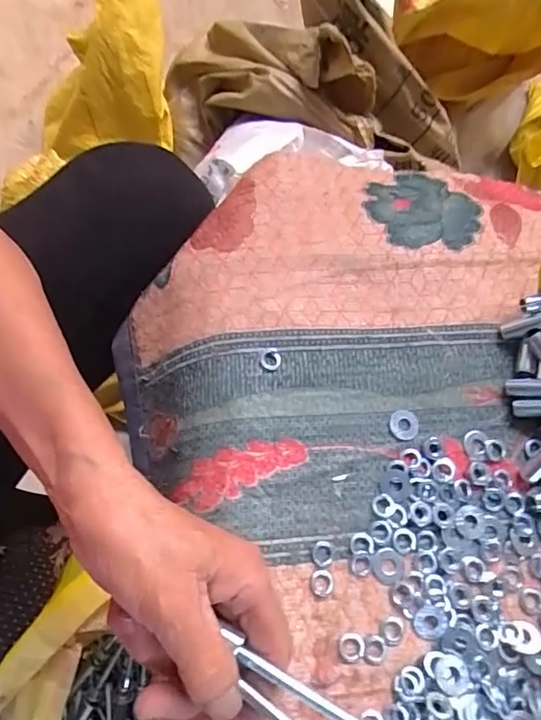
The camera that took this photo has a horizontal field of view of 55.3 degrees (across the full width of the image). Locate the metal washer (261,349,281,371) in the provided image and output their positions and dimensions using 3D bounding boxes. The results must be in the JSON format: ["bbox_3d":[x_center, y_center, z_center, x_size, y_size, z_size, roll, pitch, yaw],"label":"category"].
[{"bbox_3d":[0.000,0.000,0.321,0.013,0.004,0.012,1,69,-2],"label":"metal washer"}]

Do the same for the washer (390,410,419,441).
[{"bbox_3d":[0.084,0.040,0.323,0.017,0.004,0.019,42,73,13],"label":"washer"}]

